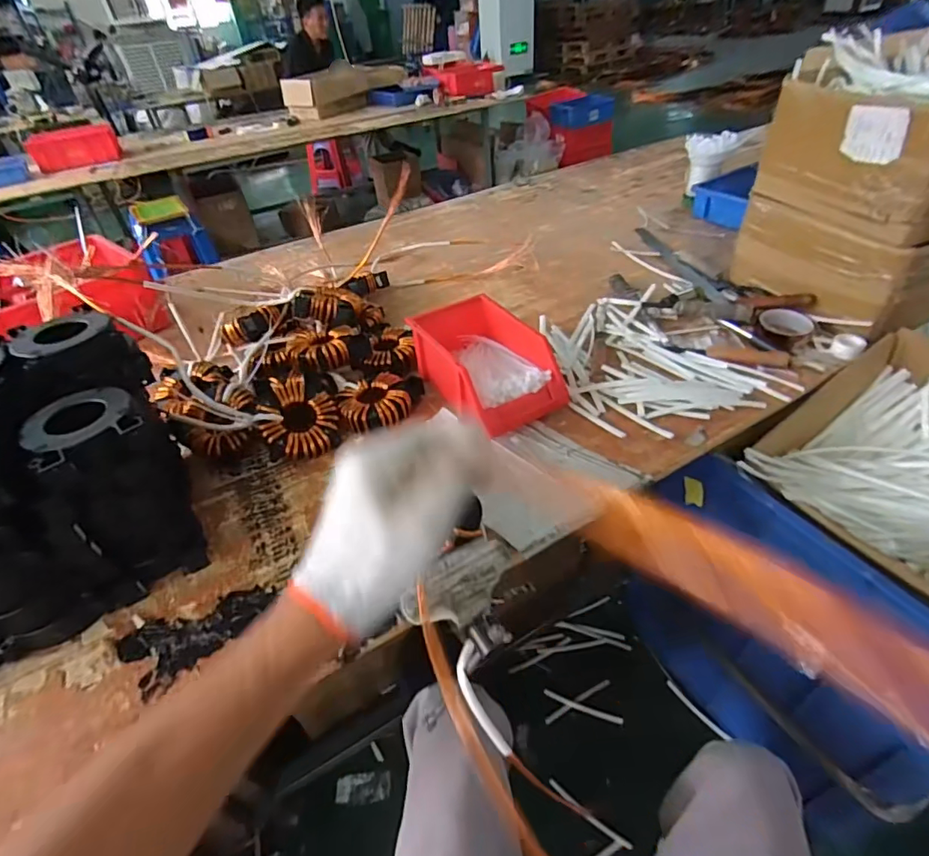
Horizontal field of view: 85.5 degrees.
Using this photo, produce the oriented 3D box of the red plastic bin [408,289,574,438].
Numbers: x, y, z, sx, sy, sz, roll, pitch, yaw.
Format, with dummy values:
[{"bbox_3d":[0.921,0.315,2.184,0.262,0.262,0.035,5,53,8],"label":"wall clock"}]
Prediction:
[{"bbox_3d":[0.031,-0.101,0.820,0.155,0.117,0.243,-24,44,-19],"label":"red plastic bin"}]

